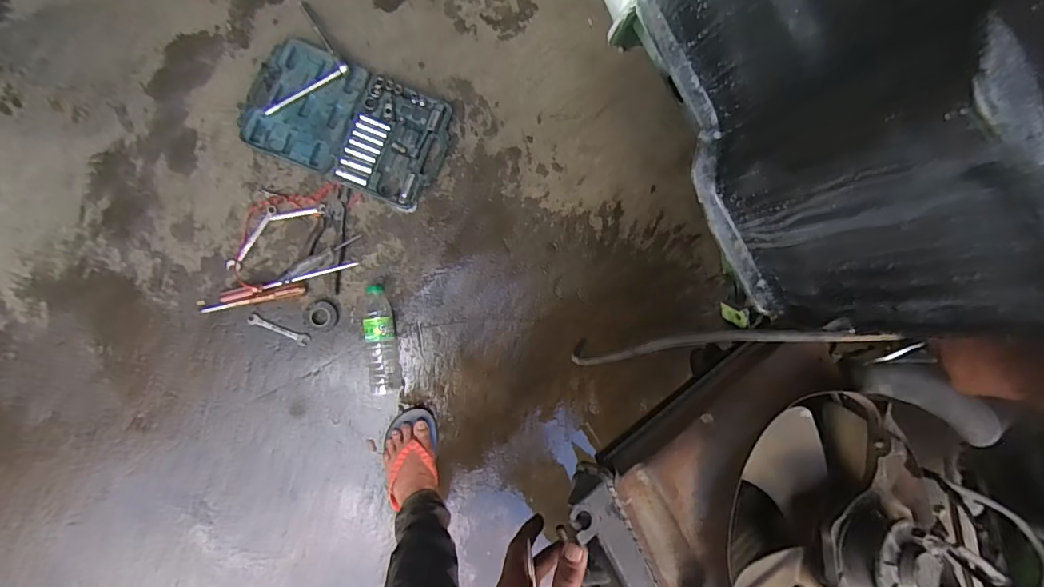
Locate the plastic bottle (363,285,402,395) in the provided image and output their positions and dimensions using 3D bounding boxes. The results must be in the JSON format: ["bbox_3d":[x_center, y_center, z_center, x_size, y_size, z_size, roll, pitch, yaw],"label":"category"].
[{"bbox_3d":[-0.289,0.095,1.035,0.057,0.053,0.218,-7,89,-9],"label":"plastic bottle"}]

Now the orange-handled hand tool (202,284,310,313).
[{"bbox_3d":[-0.539,0.010,1.014,0.200,0.022,0.025,-12,89,-9],"label":"orange-handled hand tool"}]

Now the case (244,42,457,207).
[{"bbox_3d":[-0.356,-0.349,1.047,0.381,0.047,0.240,20,85,-8],"label":"case"}]

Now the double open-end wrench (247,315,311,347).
[{"bbox_3d":[-0.498,0.076,1.034,0.122,0.007,0.025,23,84,-7],"label":"double open-end wrench"}]

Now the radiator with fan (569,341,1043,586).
[{"bbox_3d":[0.263,0.213,0.448,0.371,0.114,0.307,-29,92,-9],"label":"radiator with fan"}]

